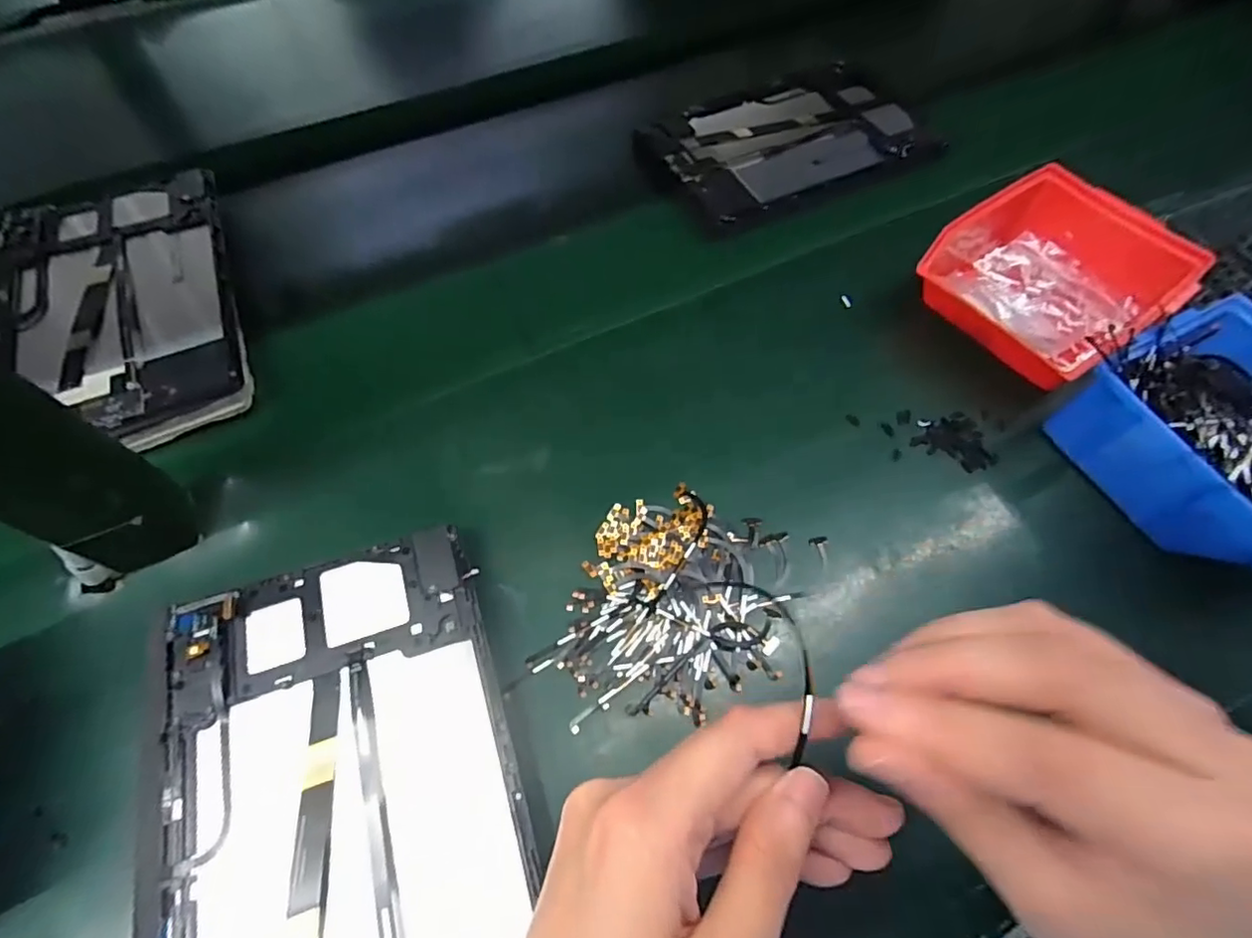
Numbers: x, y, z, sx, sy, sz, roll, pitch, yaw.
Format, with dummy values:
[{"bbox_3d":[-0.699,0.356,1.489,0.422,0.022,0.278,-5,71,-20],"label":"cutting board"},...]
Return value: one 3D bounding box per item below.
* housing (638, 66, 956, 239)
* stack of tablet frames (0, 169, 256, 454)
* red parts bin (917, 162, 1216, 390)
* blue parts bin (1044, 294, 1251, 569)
[{"bbox_3d":[0.140,-0.294,0.518,0.238,0.012,0.161,-24,66,-13],"label":"housing"},{"bbox_3d":[-0.361,-0.112,0.409,0.155,0.015,0.250,-22,65,-12],"label":"stack of tablet frames"},{"bbox_3d":[0.285,-0.126,0.398,0.133,0.068,0.125,-33,68,-17],"label":"red parts bin"},{"bbox_3d":[0.352,-0.010,0.339,0.129,0.066,0.151,-20,65,-11],"label":"blue parts bin"}]

